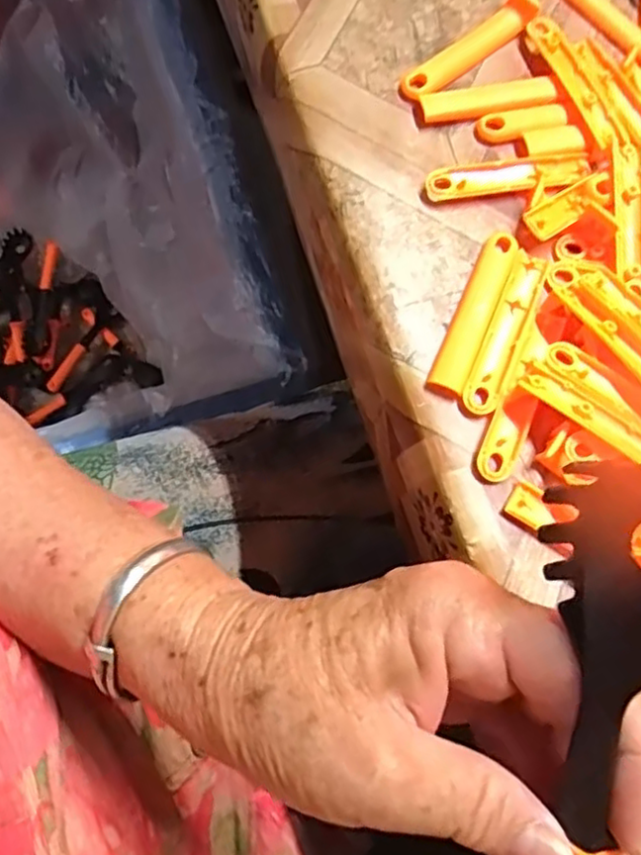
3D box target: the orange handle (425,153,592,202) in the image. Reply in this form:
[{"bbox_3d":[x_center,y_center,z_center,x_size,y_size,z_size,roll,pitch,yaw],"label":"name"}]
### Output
[{"bbox_3d":[0.081,-0.109,0.293,0.071,0.008,0.016,-6,74,-5],"label":"orange handle"}]

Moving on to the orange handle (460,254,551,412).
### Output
[{"bbox_3d":[0.076,-0.039,0.272,0.016,0.004,0.073,23,74,4],"label":"orange handle"}]

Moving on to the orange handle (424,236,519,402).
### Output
[{"bbox_3d":[0.062,-0.048,0.275,0.014,0.005,0.076,23,74,4],"label":"orange handle"}]

